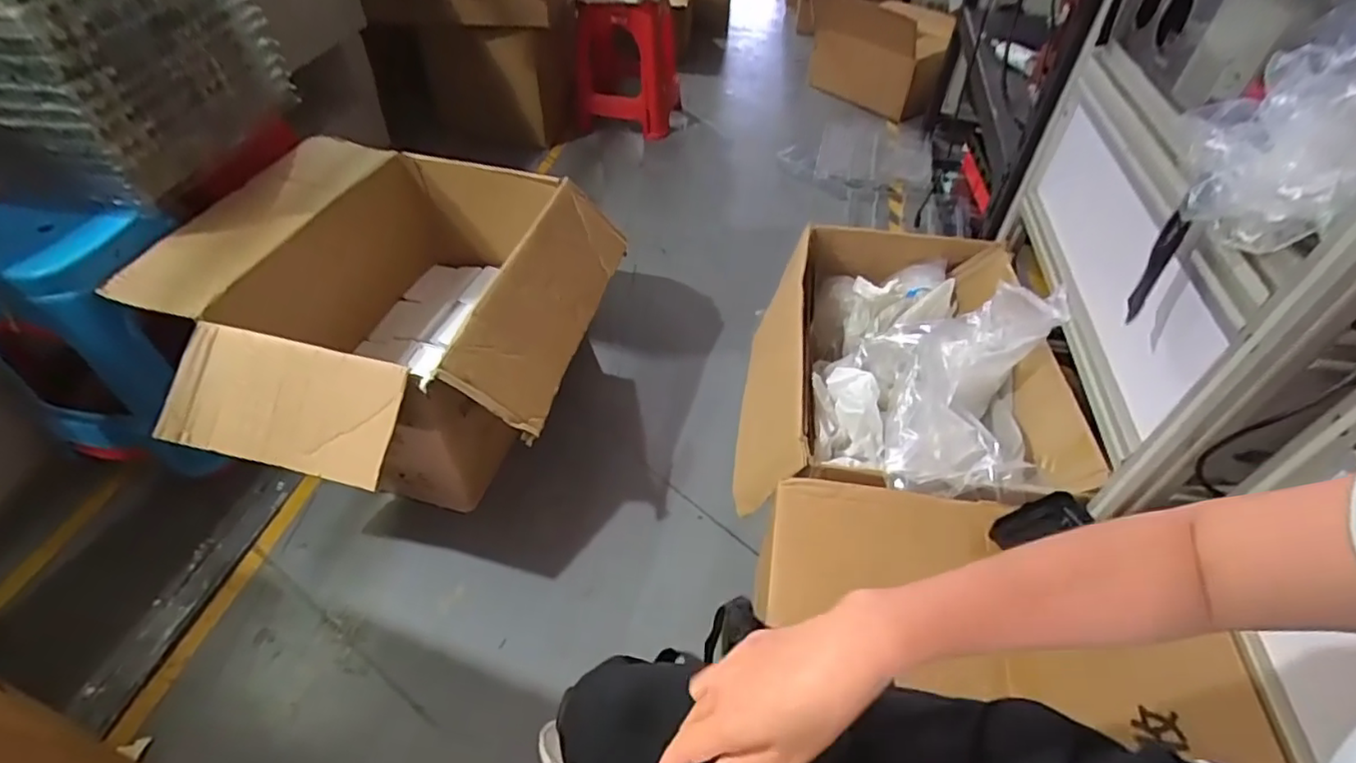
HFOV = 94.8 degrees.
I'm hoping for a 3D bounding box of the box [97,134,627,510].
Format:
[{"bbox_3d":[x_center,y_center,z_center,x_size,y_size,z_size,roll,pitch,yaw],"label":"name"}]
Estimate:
[{"bbox_3d":[-0.535,-0.095,1.212,0.699,0.383,0.709,12,47,9],"label":"box"}]

